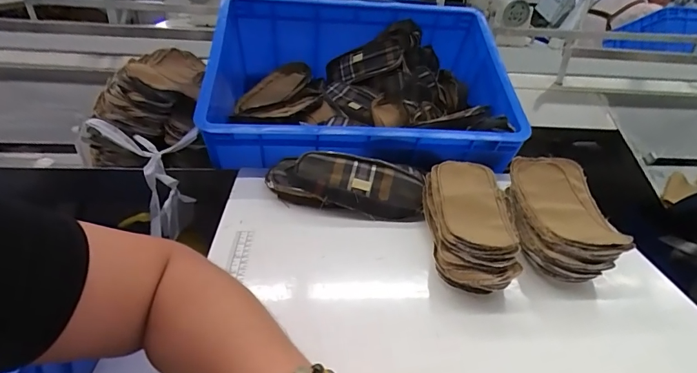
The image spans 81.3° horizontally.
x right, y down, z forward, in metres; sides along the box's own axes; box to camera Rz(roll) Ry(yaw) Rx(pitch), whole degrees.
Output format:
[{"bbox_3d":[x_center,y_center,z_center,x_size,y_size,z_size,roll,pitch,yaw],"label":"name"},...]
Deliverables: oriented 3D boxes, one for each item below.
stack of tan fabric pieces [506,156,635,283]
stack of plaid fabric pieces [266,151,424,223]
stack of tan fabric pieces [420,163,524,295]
[{"bbox_3d":[0.265,0.032,0.515,0.113,0.059,0.202,8,30,8],"label":"stack of tan fabric pieces"},{"bbox_3d":[-0.006,-0.006,0.576,0.221,0.058,0.087,6,30,3],"label":"stack of plaid fabric pieces"},{"bbox_3d":[0.149,0.044,0.504,0.100,0.056,0.220,4,30,0],"label":"stack of tan fabric pieces"}]

